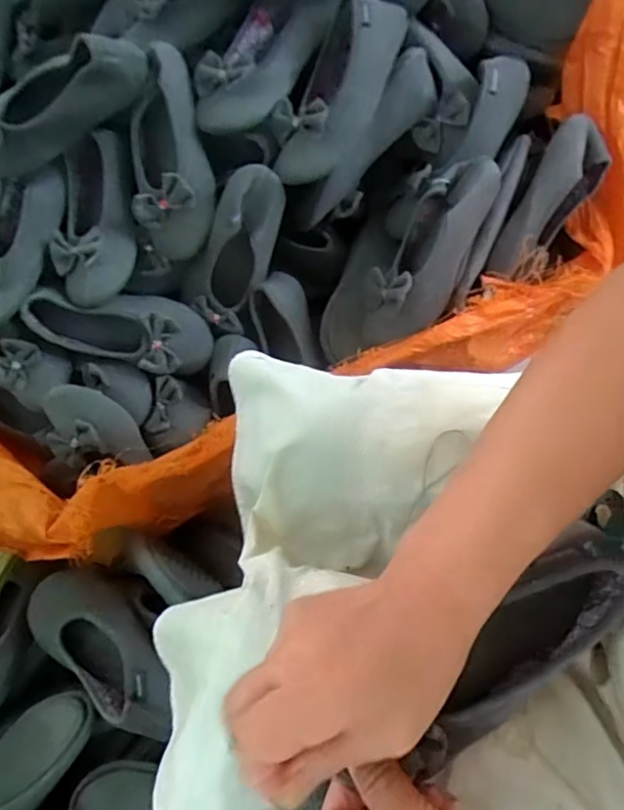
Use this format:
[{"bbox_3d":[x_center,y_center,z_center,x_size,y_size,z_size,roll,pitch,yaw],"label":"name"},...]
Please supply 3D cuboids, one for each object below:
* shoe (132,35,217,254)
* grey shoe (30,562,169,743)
[{"bbox_3d":[-0.171,-0.305,0.698,0.097,0.060,0.248,-5,95,1],"label":"shoe"},{"bbox_3d":[-0.227,0.269,0.642,0.232,0.063,0.103,33,71,35],"label":"grey shoe"}]

